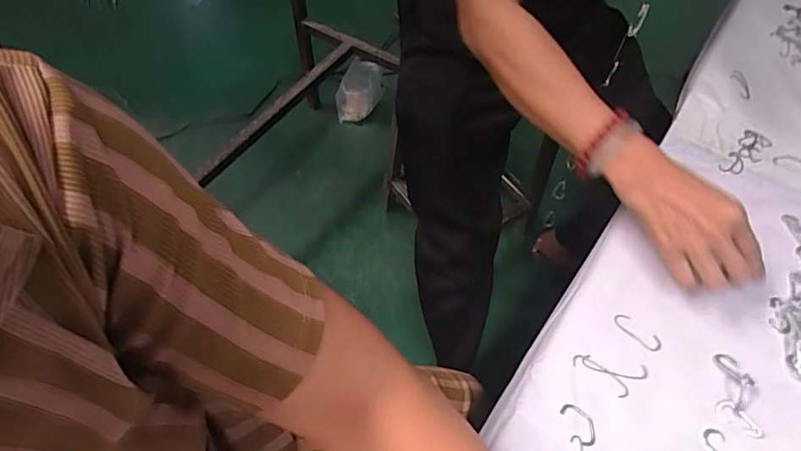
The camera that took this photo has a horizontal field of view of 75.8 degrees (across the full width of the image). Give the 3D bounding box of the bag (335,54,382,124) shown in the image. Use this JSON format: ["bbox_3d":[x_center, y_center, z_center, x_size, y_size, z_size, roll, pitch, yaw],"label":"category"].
[{"bbox_3d":[-0.127,-0.423,1.617,0.125,0.252,0.057,5,54,-22],"label":"bag"}]

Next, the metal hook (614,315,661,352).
[{"bbox_3d":[0.217,0.097,0.470,0.045,0.004,0.016,37,63,21],"label":"metal hook"}]

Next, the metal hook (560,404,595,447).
[{"bbox_3d":[0.148,0.162,0.422,0.019,0.004,0.034,-22,59,-15],"label":"metal hook"}]

